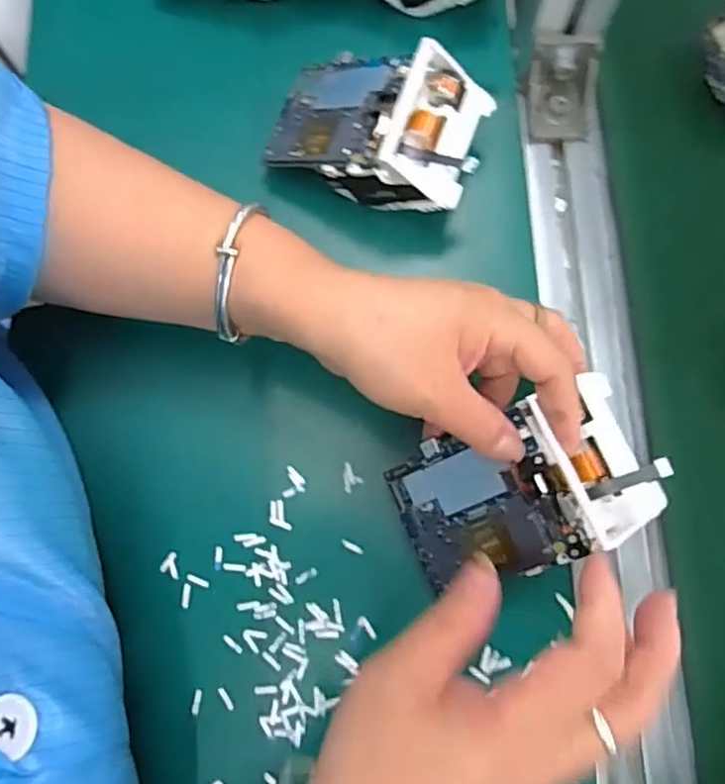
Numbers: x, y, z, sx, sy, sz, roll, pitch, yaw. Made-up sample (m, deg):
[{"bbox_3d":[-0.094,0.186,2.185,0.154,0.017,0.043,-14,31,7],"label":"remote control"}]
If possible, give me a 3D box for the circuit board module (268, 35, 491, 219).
[{"bbox_3d":[0.007,-0.146,0.365,0.112,0.048,0.073,19,78,4],"label":"circuit board module"}]

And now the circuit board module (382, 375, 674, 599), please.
[{"bbox_3d":[0.077,0.044,0.316,0.115,0.044,0.076,-26,80,27],"label":"circuit board module"}]

